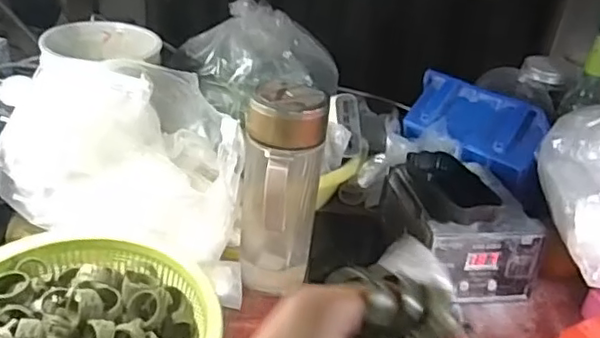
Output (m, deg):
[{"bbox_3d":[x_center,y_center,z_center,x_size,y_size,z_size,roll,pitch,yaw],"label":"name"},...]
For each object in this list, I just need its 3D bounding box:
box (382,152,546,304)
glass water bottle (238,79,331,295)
[{"bbox_3d":[0.156,0.051,0.609,0.115,0.103,0.135,-1,33,-11],"label":"box"},{"bbox_3d":[-0.017,0.029,0.544,0.066,0.200,0.067,4,32,-3],"label":"glass water bottle"}]

